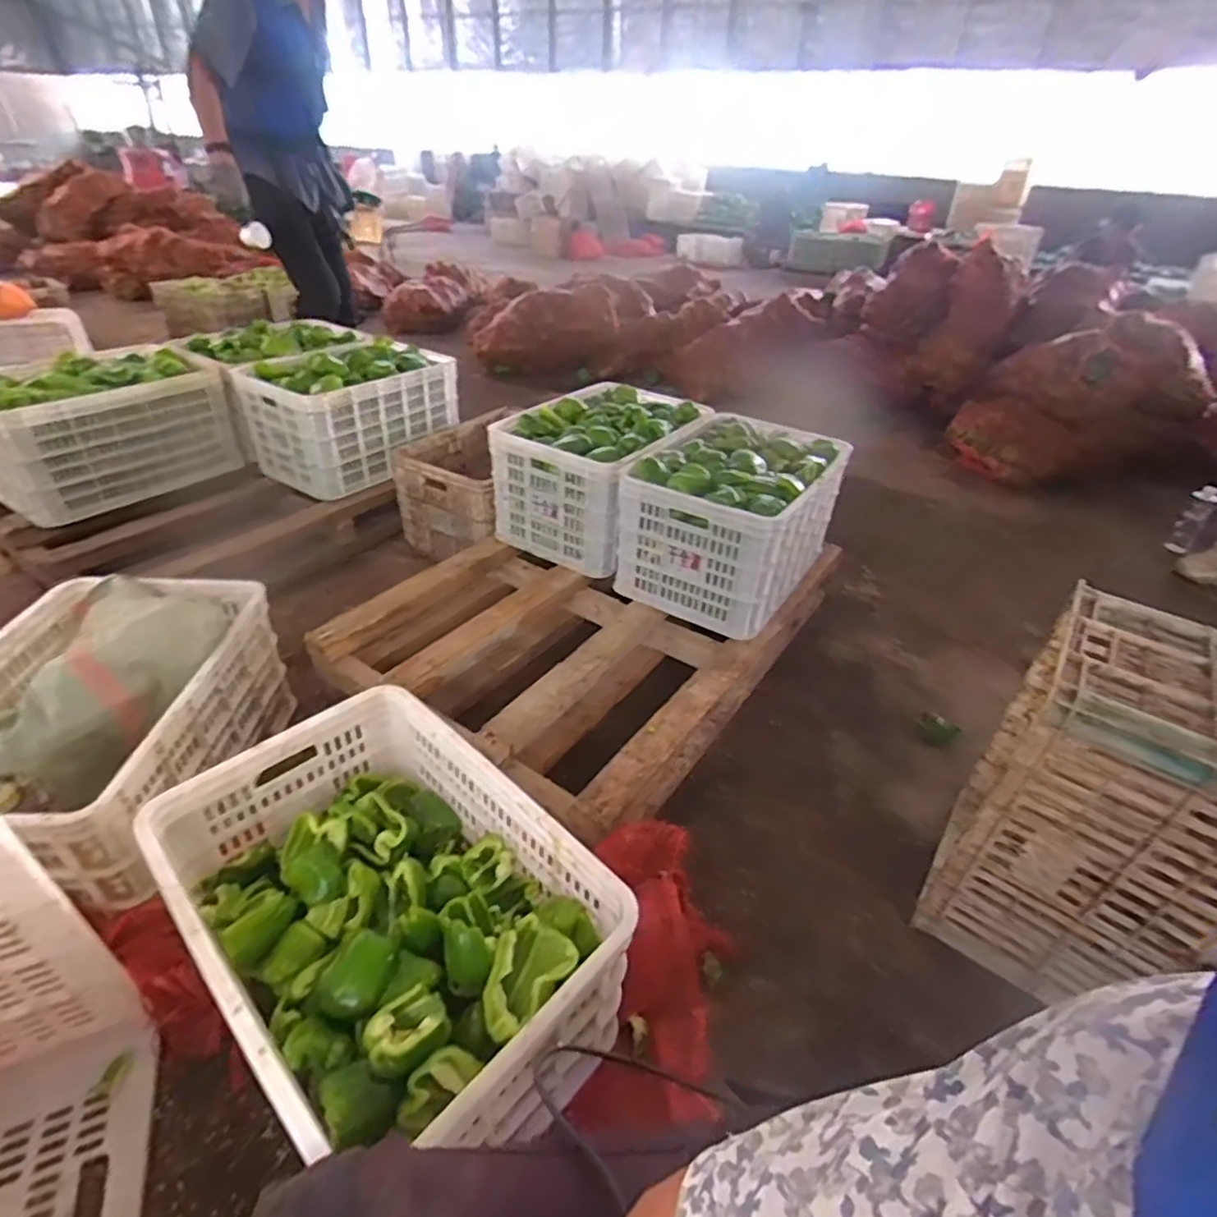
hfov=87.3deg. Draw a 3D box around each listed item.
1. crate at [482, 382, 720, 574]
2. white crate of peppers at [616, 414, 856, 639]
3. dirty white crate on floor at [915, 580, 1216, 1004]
[{"bbox_3d":[-0.011,-0.360,1.667,0.361,0.302,0.505,22,38,24],"label":"crate"},{"bbox_3d":[0.298,-0.226,1.532,0.373,0.293,0.539,23,39,26],"label":"white crate of peppers"},{"bbox_3d":[0.689,0.272,0.875,0.282,0.450,0.331,27,41,30],"label":"dirty white crate on floor"}]

